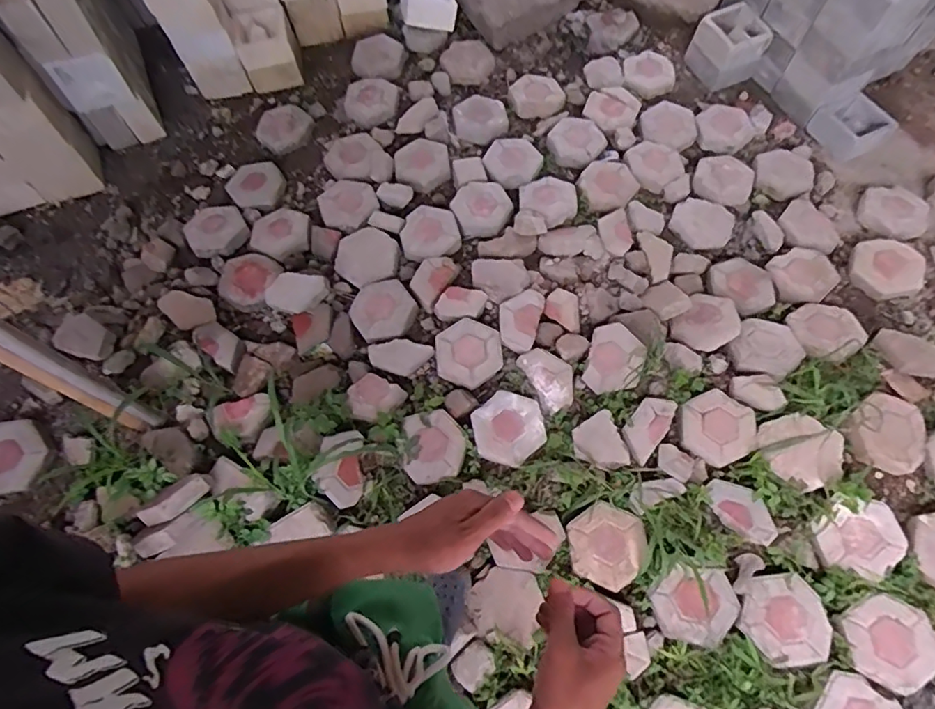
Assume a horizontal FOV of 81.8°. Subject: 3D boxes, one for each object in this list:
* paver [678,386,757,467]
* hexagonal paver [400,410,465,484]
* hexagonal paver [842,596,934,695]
[{"bbox_3d":[0.712,0.210,1.546,0.217,0.038,0.201,-25,67,-8],"label":"paver"},{"bbox_3d":[-0.095,0.253,1.506,0.171,0.035,0.183,-15,66,-3],"label":"hexagonal paver"},{"bbox_3d":[1.019,0.695,1.296,0.198,0.044,0.202,-8,66,0],"label":"hexagonal paver"}]

